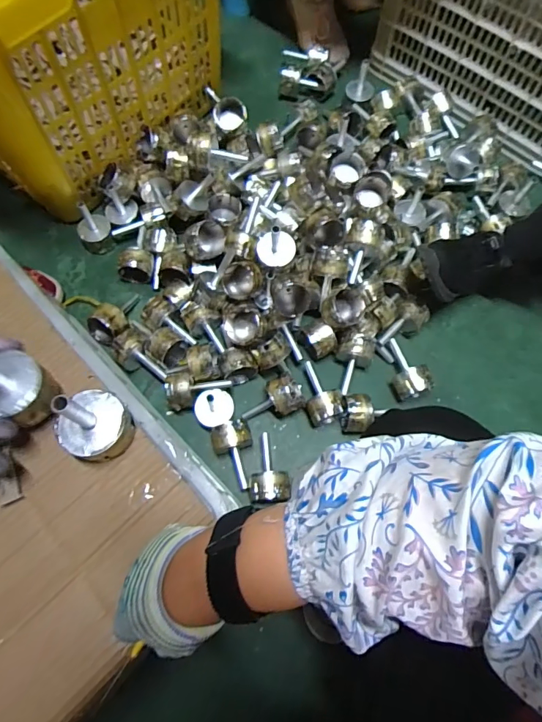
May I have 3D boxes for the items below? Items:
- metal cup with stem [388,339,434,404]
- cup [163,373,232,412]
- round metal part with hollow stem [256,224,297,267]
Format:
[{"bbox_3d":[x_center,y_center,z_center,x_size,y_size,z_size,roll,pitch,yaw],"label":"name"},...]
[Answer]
[{"bbox_3d":[0.230,0.010,0.745,0.055,0.048,0.107,-21,73,-8],"label":"metal cup with stem"},{"bbox_3d":[-0.121,0.054,0.726,0.108,0.062,0.058,1,71,-1],"label":"cup"},{"bbox_3d":[0.009,-0.192,0.672,0.061,0.077,0.051,3,71,0],"label":"round metal part with hollow stem"}]

